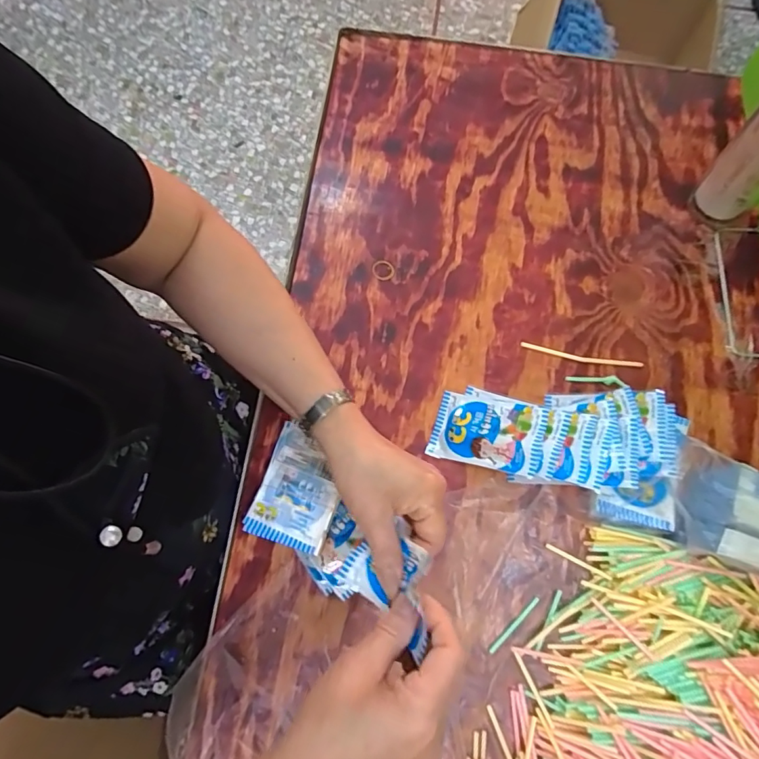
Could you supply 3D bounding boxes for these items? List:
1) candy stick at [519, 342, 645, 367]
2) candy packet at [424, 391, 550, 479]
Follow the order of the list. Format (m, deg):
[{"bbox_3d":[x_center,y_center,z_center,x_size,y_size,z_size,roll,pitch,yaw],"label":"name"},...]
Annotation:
[{"bbox_3d":[0.207,-0.023,0.510,0.122,0.004,0.010,11,75,4],"label":"candy stick"},{"bbox_3d":[0.099,0.050,0.465,0.101,0.011,0.065,9,70,31],"label":"candy packet"}]

